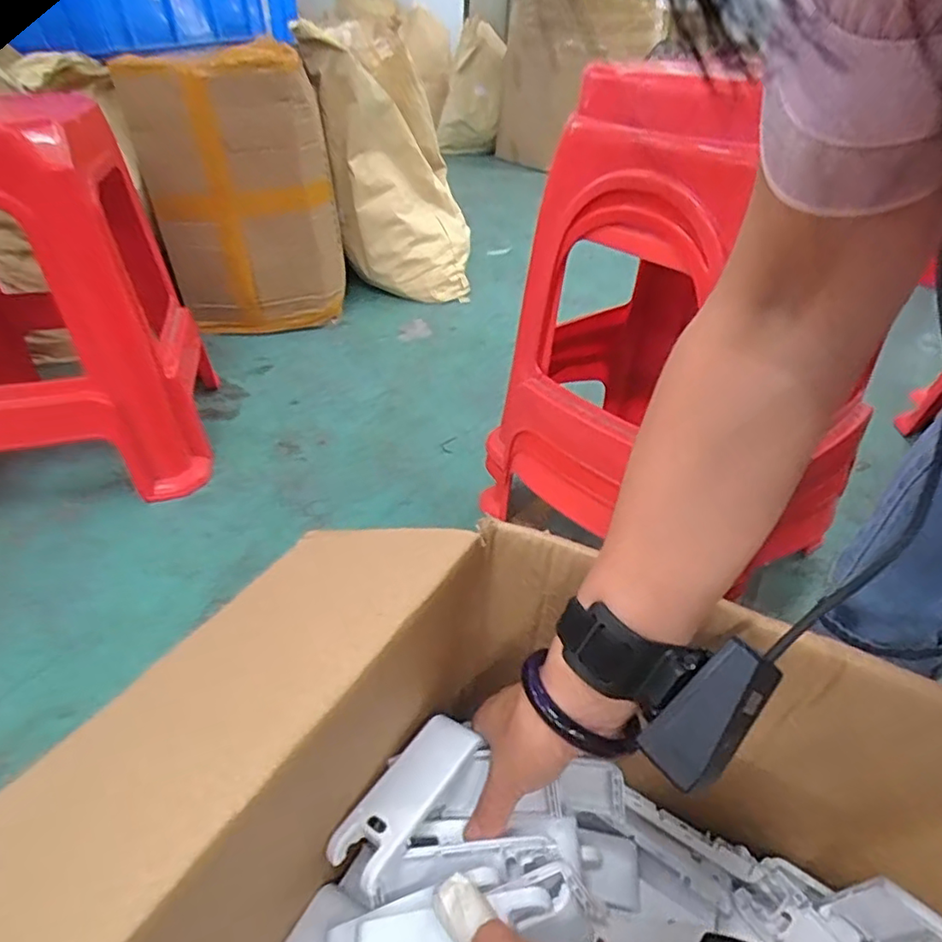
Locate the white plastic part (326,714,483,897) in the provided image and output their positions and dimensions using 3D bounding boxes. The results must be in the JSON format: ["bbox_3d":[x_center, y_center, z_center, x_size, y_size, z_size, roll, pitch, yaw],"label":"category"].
[{"bbox_3d":[-0.037,0.190,0.357,0.039,0.013,0.102,24,46,27],"label":"white plastic part"}]

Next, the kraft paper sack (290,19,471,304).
[{"bbox_3d":[-0.163,-0.660,1.342,0.332,0.539,0.255,-2,37,-6],"label":"kraft paper sack"}]

